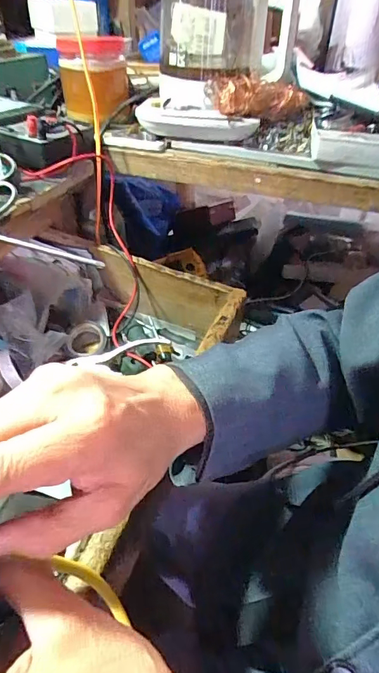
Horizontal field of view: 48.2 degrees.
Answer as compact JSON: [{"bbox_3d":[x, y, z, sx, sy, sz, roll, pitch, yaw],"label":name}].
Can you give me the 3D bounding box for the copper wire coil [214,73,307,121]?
[{"bbox_3d":[0.096,-0.318,0.562,0.124,0.042,0.051,-13,43,-19],"label":"copper wire coil"}]

